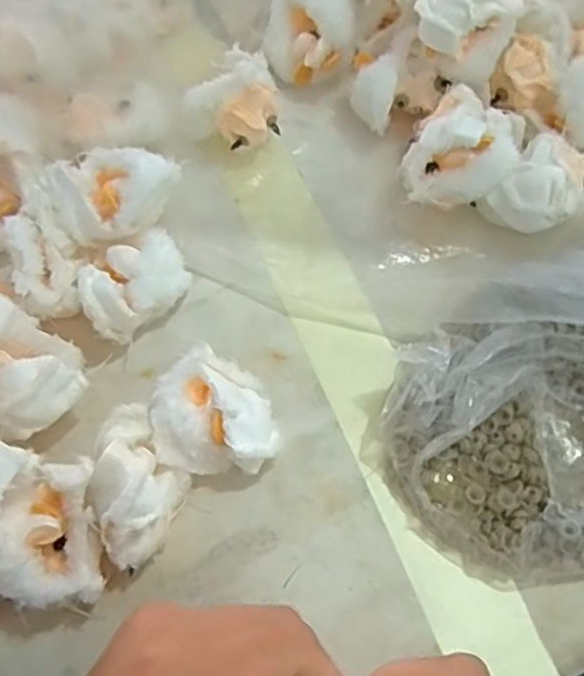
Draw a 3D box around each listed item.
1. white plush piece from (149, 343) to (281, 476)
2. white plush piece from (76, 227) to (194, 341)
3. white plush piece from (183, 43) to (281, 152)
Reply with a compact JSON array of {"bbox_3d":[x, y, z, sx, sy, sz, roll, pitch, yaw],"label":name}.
[{"bbox_3d":[-0.034,0.037,0.318,0.055,0.037,0.051,7,66,2],"label":"white plush piece"},{"bbox_3d":[-0.079,-0.027,0.346,0.056,0.043,0.033,-39,72,-16],"label":"white plush piece"},{"bbox_3d":[-0.033,-0.131,0.395,0.053,0.059,0.034,-9,66,-5],"label":"white plush piece"}]

